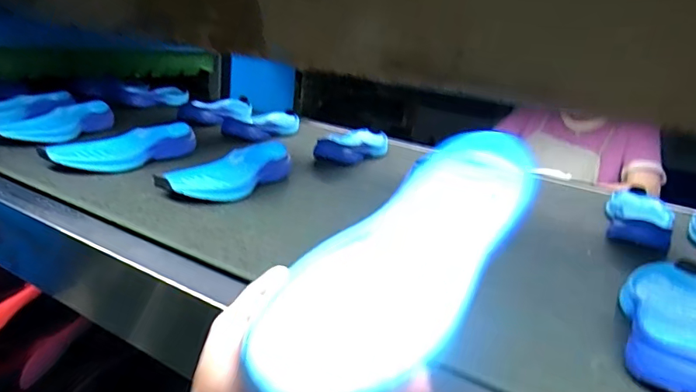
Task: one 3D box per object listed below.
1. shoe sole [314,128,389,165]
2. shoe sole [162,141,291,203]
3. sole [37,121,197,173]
[{"bbox_3d":[0.014,-0.096,0.973,0.095,0.048,0.212,13,19,14],"label":"shoe sole"},{"bbox_3d":[-0.170,-0.035,0.710,0.084,0.046,0.235,16,21,23],"label":"shoe sole"},{"bbox_3d":[-0.344,-0.075,0.757,0.077,0.044,0.240,19,22,29],"label":"sole"}]

